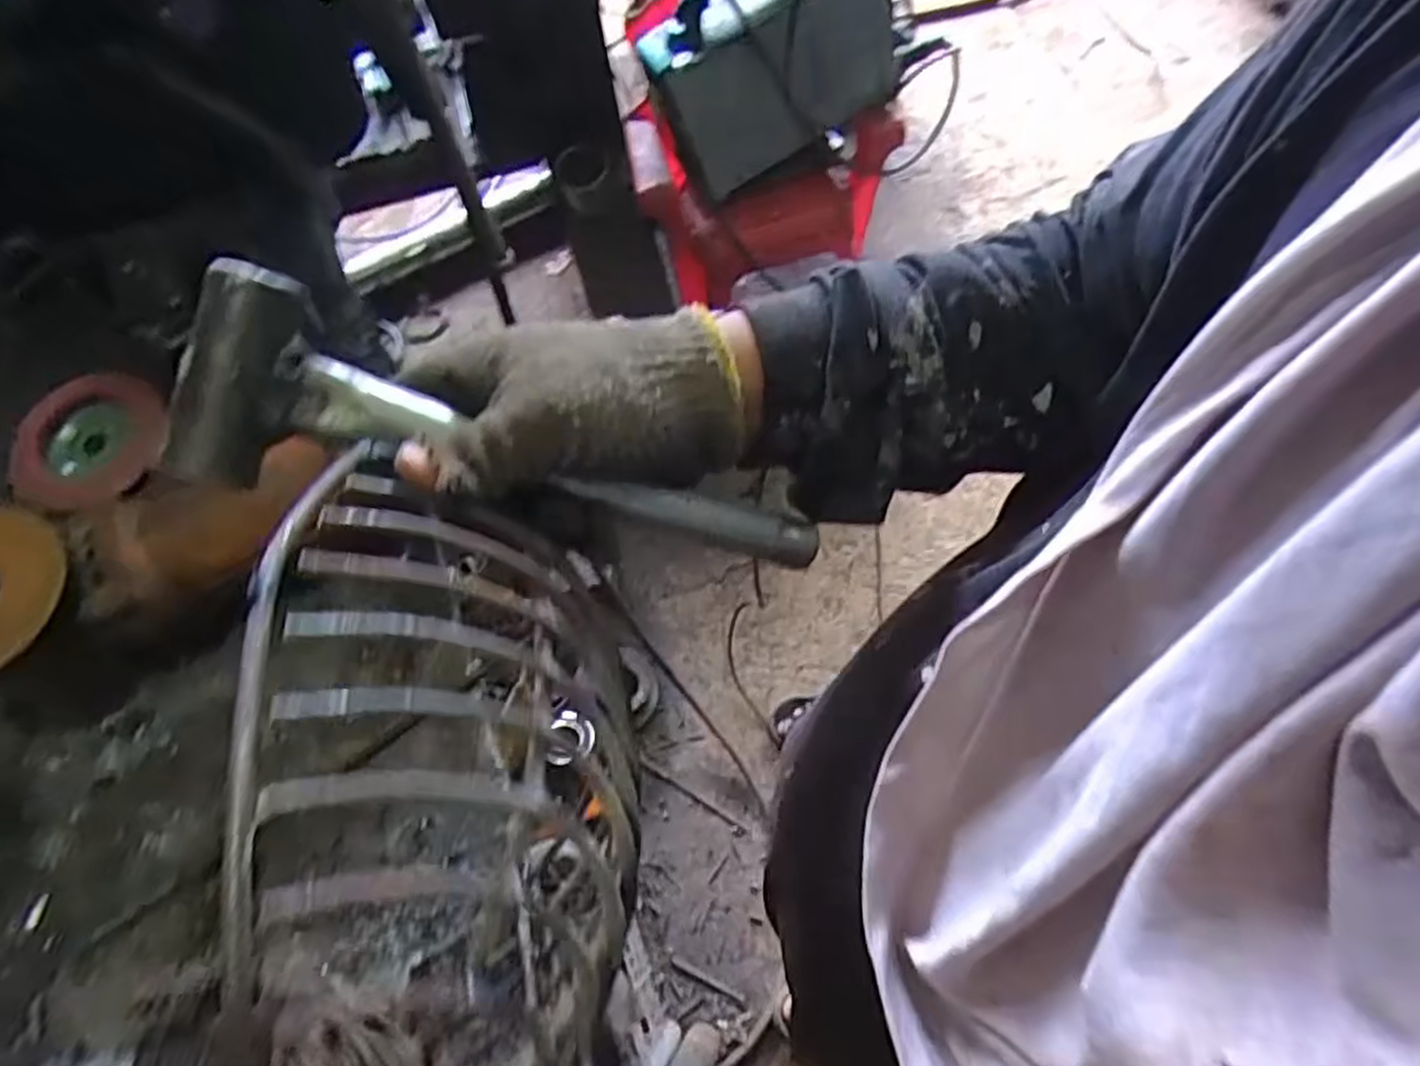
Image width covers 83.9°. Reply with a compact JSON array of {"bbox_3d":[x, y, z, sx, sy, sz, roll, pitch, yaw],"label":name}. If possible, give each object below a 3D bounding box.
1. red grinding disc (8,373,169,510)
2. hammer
[{"bbox_3d":[-0.387,-0.058,0.492,0.083,0.013,0.091,-1,68,2],"label":"red grinding disc"},{"bbox_3d":[-0.061,-0.021,0.299,0.239,0.028,0.064,18,66,-23],"label":"hammer"}]

